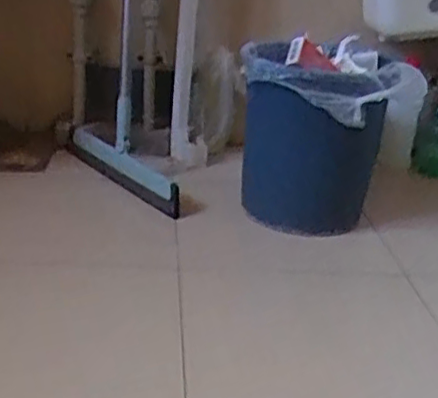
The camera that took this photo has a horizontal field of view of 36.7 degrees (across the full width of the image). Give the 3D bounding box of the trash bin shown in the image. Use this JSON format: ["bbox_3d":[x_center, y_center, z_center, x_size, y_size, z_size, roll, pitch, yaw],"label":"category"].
[{"bbox_3d":[0.128,-0.082,0.943,0.189,0.270,0.189,10,25,9],"label":"trash bin"}]

